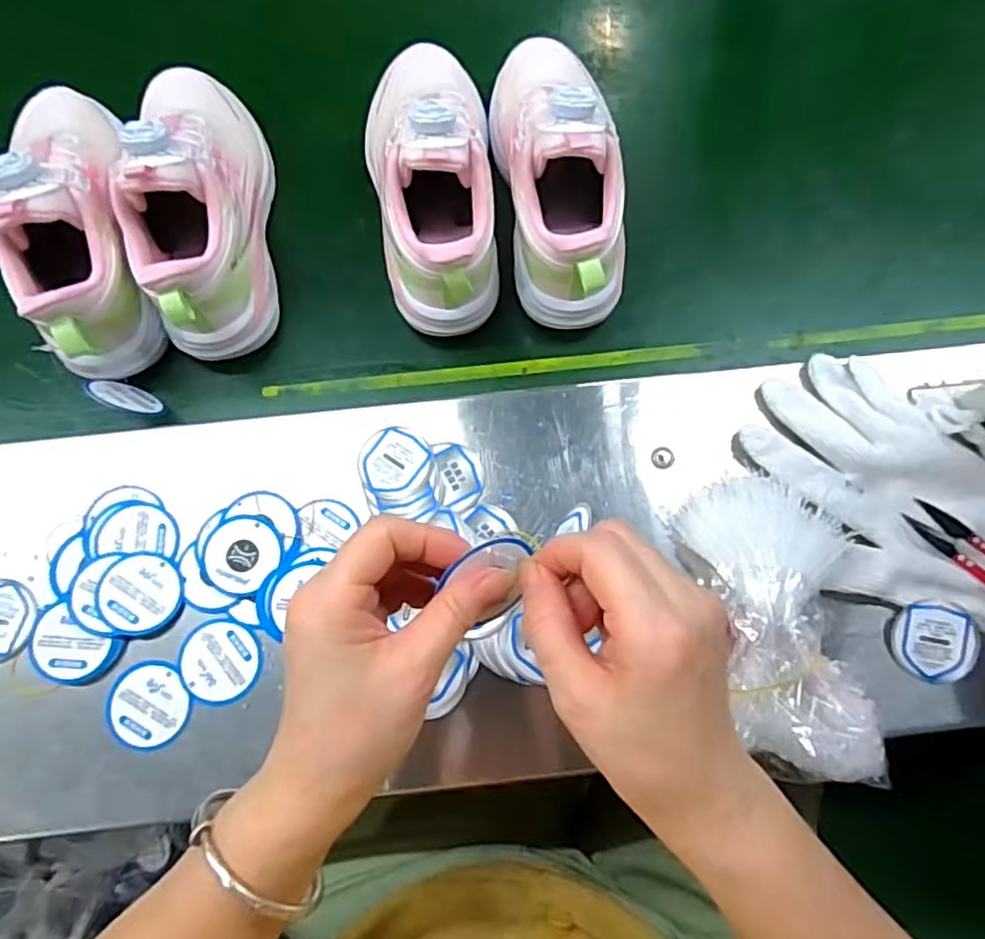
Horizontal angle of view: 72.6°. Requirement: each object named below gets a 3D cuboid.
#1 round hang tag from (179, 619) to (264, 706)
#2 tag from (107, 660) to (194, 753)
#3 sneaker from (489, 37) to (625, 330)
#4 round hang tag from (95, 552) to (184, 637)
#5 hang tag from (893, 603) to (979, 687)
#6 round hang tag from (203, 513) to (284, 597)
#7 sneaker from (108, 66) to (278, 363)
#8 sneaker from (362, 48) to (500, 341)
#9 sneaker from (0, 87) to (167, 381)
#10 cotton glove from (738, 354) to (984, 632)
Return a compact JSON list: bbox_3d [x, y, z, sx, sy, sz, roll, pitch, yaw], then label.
[{"bbox_3d":[-0.164,0.115,0.402,0.047,0.004,0.048,0,77,0],"label":"round hang tag"},{"bbox_3d":[-0.203,0.139,0.397,0.047,0.005,0.049,2,74,-5],"label":"tag"},{"bbox_3d":[0.046,-0.211,0.458,0.085,0.115,0.213,-8,77,-2],"label":"sneaker"},{"bbox_3d":[-0.215,0.076,0.409,0.047,0.004,0.048,4,72,-14],"label":"round hang tag"},{"bbox_3d":[0.265,0.103,0.400,0.045,0.005,0.046,27,88,11],"label":"hang tag"},{"bbox_3d":[-0.155,0.053,0.416,0.047,0.004,0.048,1,74,-4],"label":"round hang tag"},{"bbox_3d":[-0.197,-0.190,0.450,0.073,0.113,0.219,-6,77,-2],"label":"sneaker"},{"bbox_3d":[-0.042,-0.205,0.455,0.077,0.114,0.212,-9,77,-3],"label":"sneaker"},{"bbox_3d":[-0.275,-0.171,0.448,0.071,0.111,0.222,-13,77,-3],"label":"sneaker"},{"bbox_3d":[0.255,0.025,0.410,0.118,0.030,0.206,-41,81,-9],"label":"cotton glove"}]

